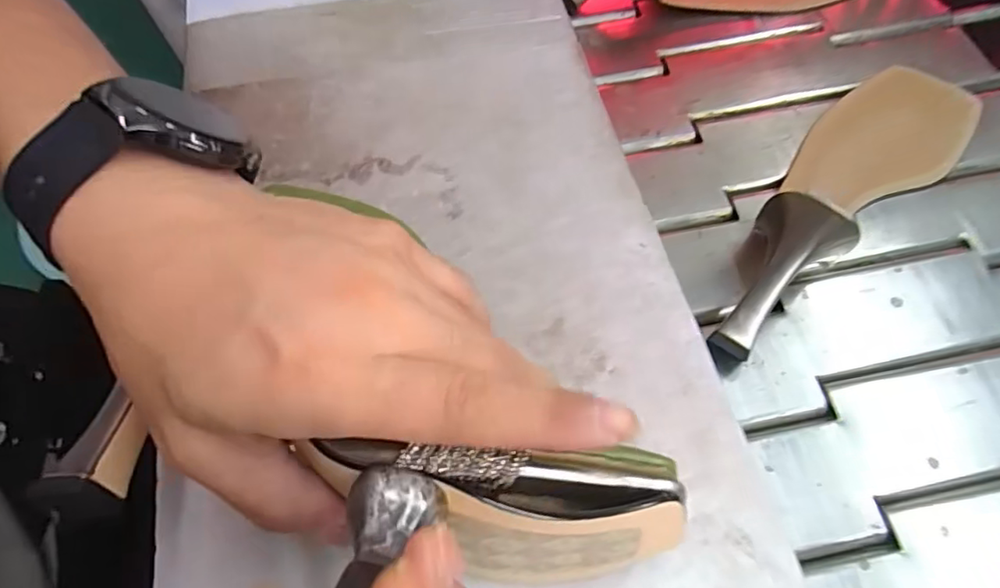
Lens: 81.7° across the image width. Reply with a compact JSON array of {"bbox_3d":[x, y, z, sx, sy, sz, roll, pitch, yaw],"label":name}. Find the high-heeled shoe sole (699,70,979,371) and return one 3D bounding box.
[{"bbox_3d":[0.194,-0.068,0.333,0.245,0.066,0.074,-39,68,-15],"label":"high-heeled shoe sole"}]

